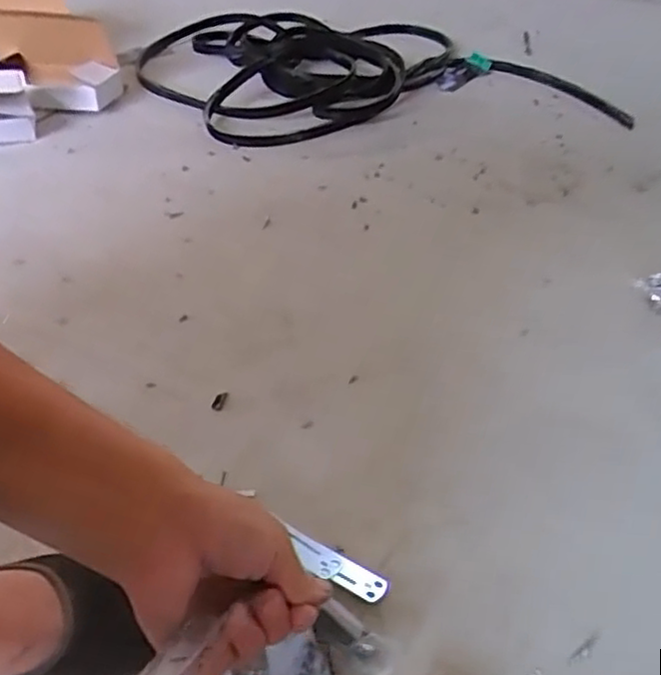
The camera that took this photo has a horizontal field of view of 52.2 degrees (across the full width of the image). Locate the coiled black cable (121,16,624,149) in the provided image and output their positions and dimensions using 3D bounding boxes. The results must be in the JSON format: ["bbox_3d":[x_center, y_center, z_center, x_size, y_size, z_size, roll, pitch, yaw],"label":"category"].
[{"bbox_3d":[0.054,-0.500,1.226,0.775,0.053,0.556,-7,42,-10],"label":"coiled black cable"}]

